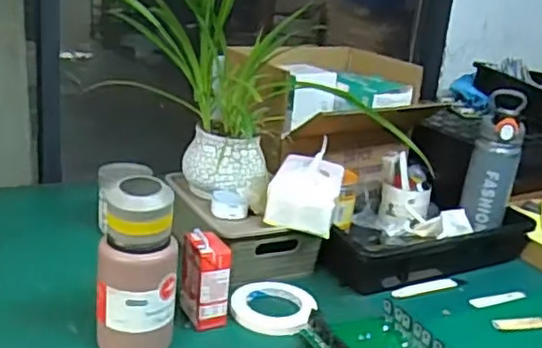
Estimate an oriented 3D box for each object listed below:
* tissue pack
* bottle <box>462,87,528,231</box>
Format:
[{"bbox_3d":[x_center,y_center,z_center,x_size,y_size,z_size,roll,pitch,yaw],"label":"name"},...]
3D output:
[{"bbox_3d":[0.052,0.018,0.948,0.094,0.089,0.120,9,20,8],"label":"tissue pack"},{"bbox_3d":[0.367,-0.014,1.073,0.071,0.236,0.080,13,21,18],"label":"bottle"}]

